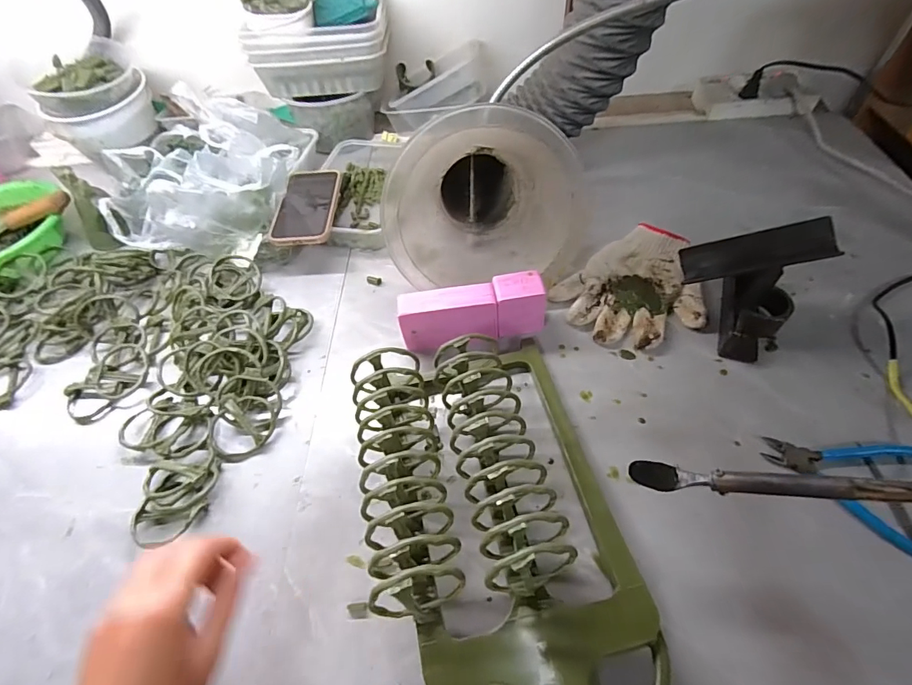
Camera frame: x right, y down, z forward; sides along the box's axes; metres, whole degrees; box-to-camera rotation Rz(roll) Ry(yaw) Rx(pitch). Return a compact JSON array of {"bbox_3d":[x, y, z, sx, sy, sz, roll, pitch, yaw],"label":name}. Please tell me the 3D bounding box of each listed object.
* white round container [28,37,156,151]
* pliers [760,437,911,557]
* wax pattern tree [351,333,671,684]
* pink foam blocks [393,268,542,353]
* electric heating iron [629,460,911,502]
[{"bbox_3d":[-0.591,-0.397,0.756,0.159,0.114,0.159,-1,54,2],"label":"white round container"},{"bbox_3d":[0.359,0.121,0.409,0.140,0.017,0.108,21,59,18],"label":"pliers"},{"bbox_3d":[0.034,0.135,0.377,0.208,0.099,0.319,-13,54,-4],"label":"wax pattern tree"},{"bbox_3d":[0.018,-0.033,0.516,0.162,0.066,0.046,-11,54,-3],"label":"pink foam blocks"},{"bbox_3d":[0.257,0.091,0.281,0.278,0.022,0.020,-7,48,35],"label":"electric heating iron"}]

